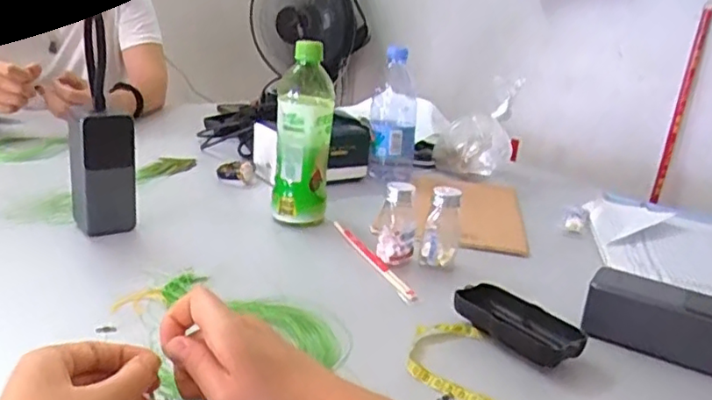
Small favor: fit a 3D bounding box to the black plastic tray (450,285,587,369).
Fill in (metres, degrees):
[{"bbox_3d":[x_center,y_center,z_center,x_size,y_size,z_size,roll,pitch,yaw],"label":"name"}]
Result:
[{"bbox_3d":[0.134,0.104,0.517,0.047,0.023,0.111,-11,25,-43],"label":"black plastic tray"}]

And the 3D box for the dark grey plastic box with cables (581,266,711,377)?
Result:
[{"bbox_3d":[0.258,0.101,0.515,0.126,0.056,0.040,18,21,31],"label":"dark grey plastic box with cables"}]

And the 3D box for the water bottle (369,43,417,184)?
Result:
[{"bbox_3d":[0.056,-0.122,0.900,0.067,0.179,0.067,4,18,-4],"label":"water bottle"}]

